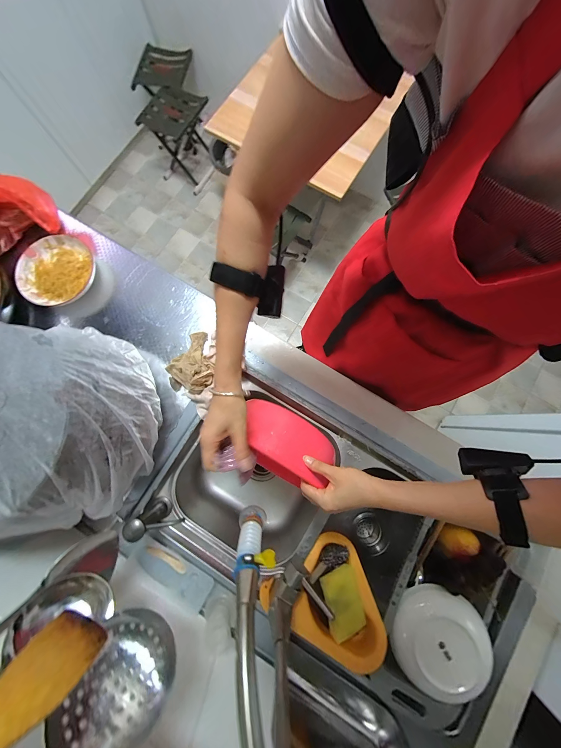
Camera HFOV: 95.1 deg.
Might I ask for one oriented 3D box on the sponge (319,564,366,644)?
[{"bbox_3d":[0.130,0.474,0.536,0.083,0.028,0.114,-6,82,-26],"label":"sponge"}]

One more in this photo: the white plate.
[{"bbox_3d":[0.336,0.560,0.531,0.192,0.049,0.207,0,80,0],"label":"white plate"}]

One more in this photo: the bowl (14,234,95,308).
[{"bbox_3d":[-0.570,-0.255,0.657,0.174,0.044,0.183,0,80,0],"label":"bowl"}]

